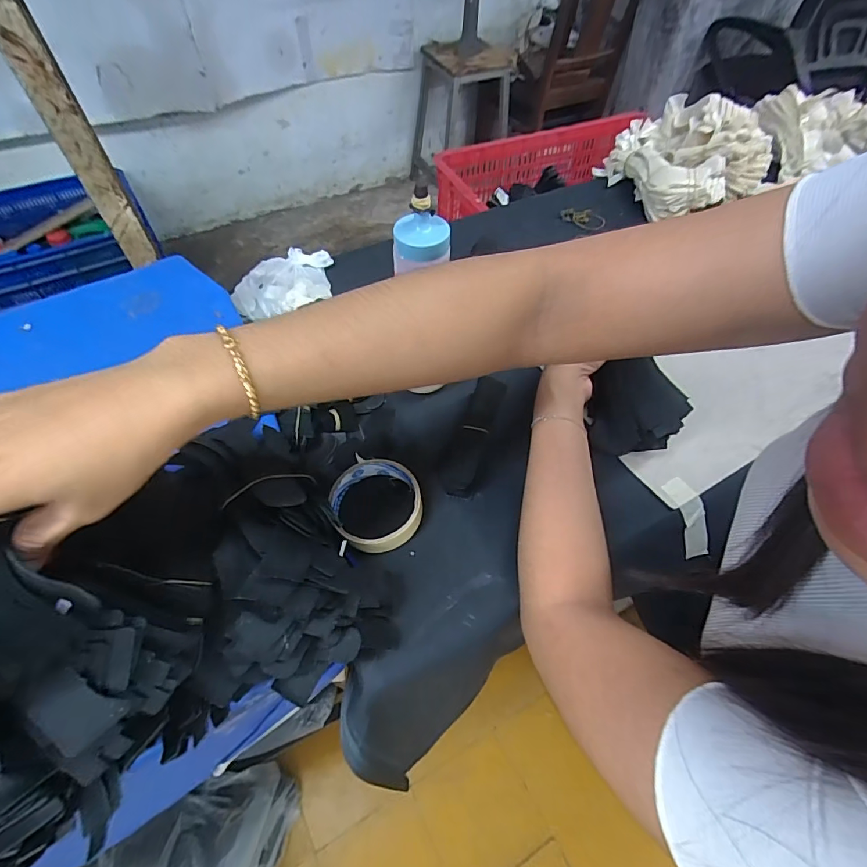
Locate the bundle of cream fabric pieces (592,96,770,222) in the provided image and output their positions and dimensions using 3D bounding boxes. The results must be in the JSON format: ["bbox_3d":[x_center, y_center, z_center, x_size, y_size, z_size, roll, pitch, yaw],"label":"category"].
[{"bbox_3d":[0.383,-0.427,0.693,0.175,0.100,0.197,-16,58,-12],"label":"bundle of cream fabric pieces"}]

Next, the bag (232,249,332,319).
[{"bbox_3d":[-0.188,-0.192,0.577,0.128,0.028,0.097,-25,60,-17],"label":"bag"}]

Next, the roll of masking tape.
[{"bbox_3d":[-0.054,0.067,0.425,0.082,0.028,0.087,1,56,-1],"label":"roll of masking tape"}]

